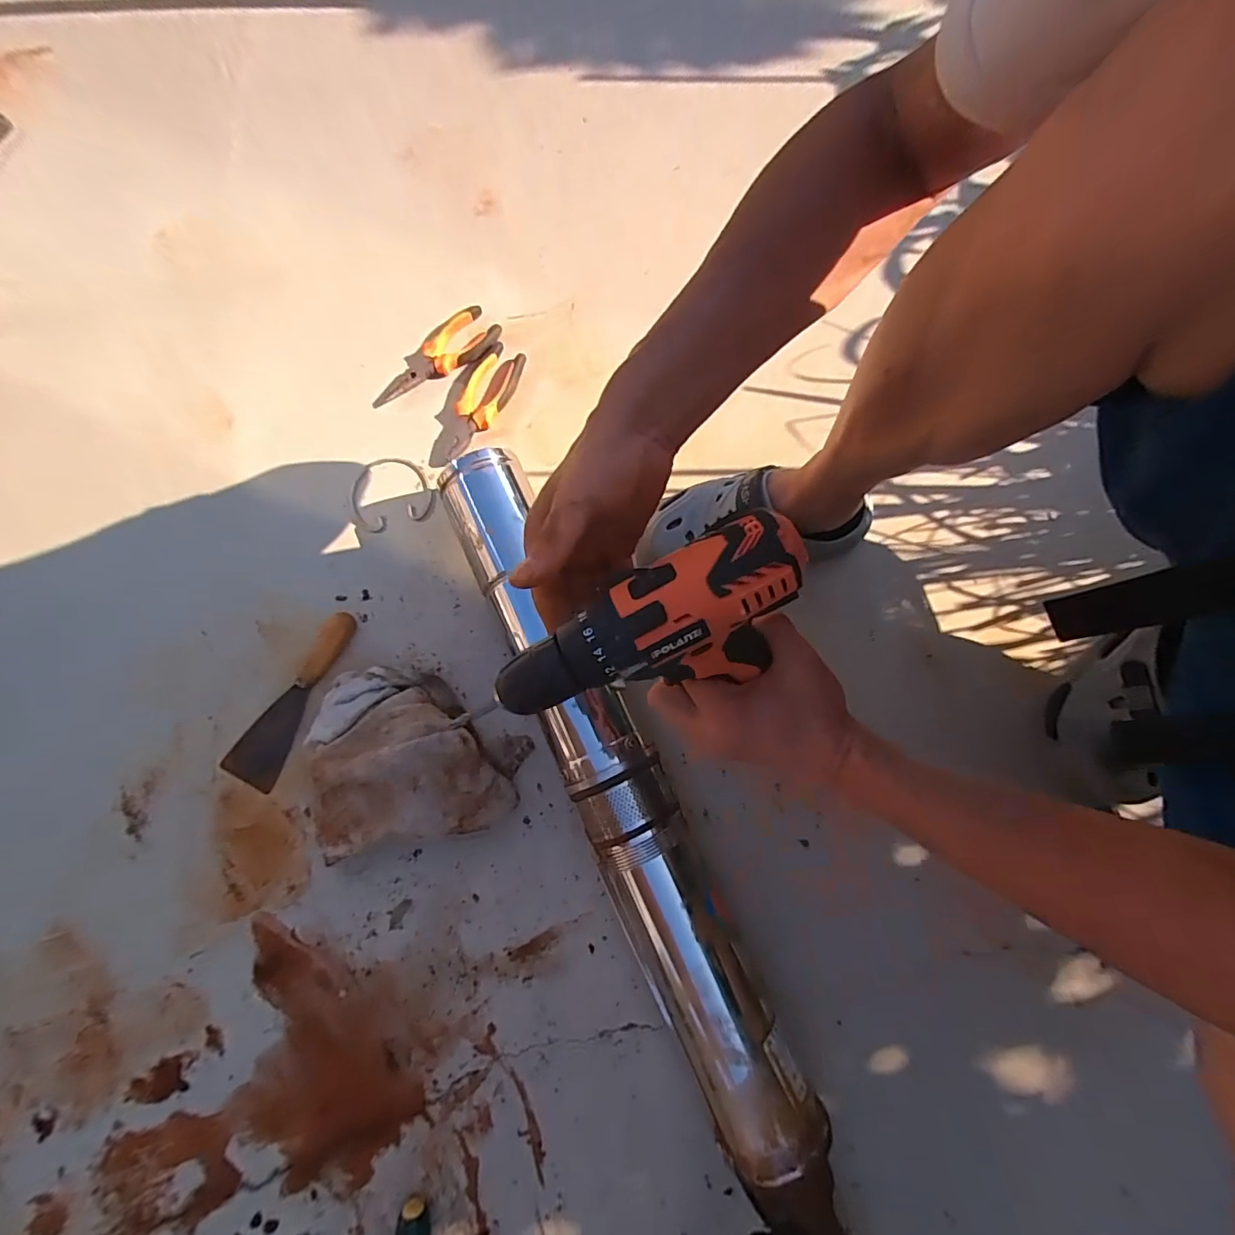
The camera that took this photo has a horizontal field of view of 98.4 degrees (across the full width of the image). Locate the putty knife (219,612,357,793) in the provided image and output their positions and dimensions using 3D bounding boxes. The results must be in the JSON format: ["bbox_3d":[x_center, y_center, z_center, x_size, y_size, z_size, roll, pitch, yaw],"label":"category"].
[{"bbox_3d":[-0.339,0.081,0.553,0.053,0.030,0.194,28,78,5],"label":"putty knife"}]

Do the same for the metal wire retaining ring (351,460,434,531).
[{"bbox_3d":[-0.264,-0.149,0.623,0.091,0.006,0.088,0,77,-2],"label":"metal wire retaining ring"}]

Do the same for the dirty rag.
[{"bbox_3d":[-0.204,0.133,0.533,0.214,0.060,0.177,-11,78,-4],"label":"dirty rag"}]

